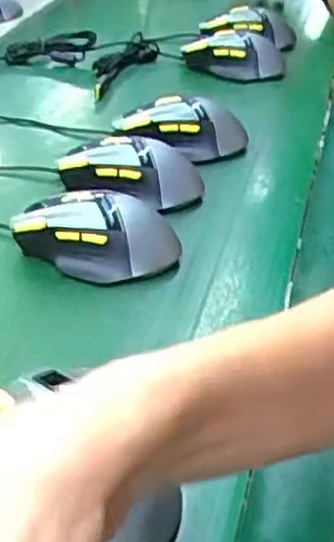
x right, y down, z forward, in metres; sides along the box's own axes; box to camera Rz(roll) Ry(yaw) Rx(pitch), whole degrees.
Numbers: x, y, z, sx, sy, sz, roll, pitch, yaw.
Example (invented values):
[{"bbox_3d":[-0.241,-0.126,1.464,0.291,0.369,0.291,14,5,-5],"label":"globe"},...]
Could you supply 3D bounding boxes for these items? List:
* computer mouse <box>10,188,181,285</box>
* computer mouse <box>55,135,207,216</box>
[{"bbox_3d":[-0.049,-0.024,0.508,0.111,0.045,0.057,10,35,6],"label":"computer mouse"},{"bbox_3d":[-0.027,-0.077,0.584,0.112,0.044,0.072,-5,36,-16],"label":"computer mouse"}]

